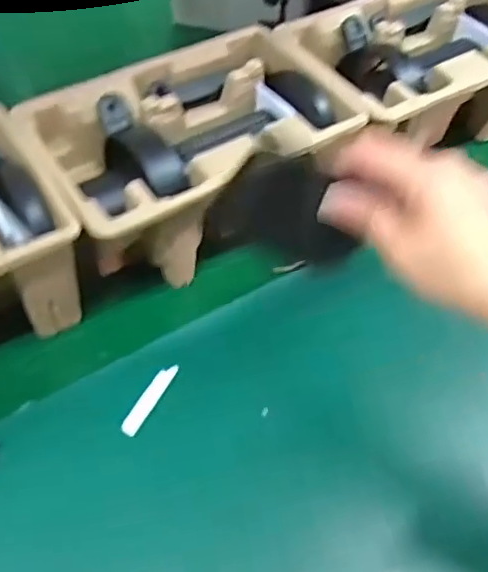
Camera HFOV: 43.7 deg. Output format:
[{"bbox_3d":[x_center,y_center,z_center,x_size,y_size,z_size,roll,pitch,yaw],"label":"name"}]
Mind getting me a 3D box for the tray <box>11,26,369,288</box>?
[{"bbox_3d":[-0.037,-0.100,0.482,0.226,0.095,0.154,-25,57,-20],"label":"tray"}]

